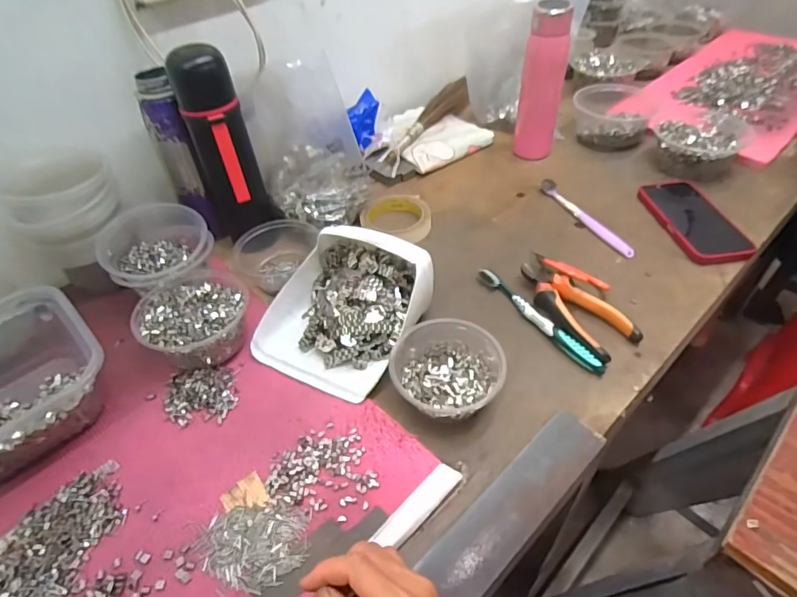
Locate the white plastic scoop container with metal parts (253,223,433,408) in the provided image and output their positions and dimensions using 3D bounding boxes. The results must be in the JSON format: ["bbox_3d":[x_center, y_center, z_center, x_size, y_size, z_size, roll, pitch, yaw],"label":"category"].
[{"bbox_3d":[-0.059,0.002,0.514,0.156,0.074,0.171,21,50,23],"label":"white plastic scoop container with metal parts"}]

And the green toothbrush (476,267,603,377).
[{"bbox_3d":[0.155,0.022,0.545,0.017,0.017,0.183,-27,49,-21],"label":"green toothbrush"}]

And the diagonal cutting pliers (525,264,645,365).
[{"bbox_3d":[0.191,0.014,0.546,0.065,0.027,0.149,-32,51,-26],"label":"diagonal cutting pliers"}]

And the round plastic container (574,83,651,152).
[{"bbox_3d":[0.367,-0.317,0.832,0.126,0.064,0.144,19,49,22],"label":"round plastic container"}]

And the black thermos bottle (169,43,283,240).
[{"bbox_3d":[-0.208,-0.173,0.580,0.073,0.223,0.065,-21,47,-17],"label":"black thermos bottle"}]

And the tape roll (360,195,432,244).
[{"bbox_3d":[-0.001,-0.108,0.670,0.095,0.020,0.102,-2,45,2],"label":"tape roll"}]

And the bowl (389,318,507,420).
[{"bbox_3d":[0.045,0.065,0.472,0.102,0.047,0.111,-2,45,2],"label":"bowl"}]

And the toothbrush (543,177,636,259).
[{"bbox_3d":[0.261,-0.117,0.674,0.019,0.017,0.182,-20,47,-15],"label":"toothbrush"}]

